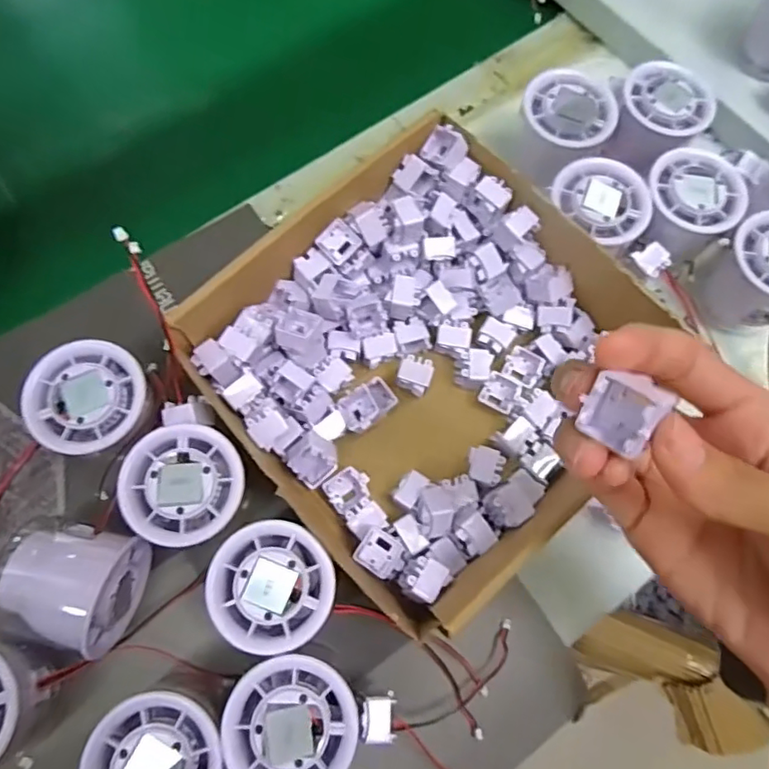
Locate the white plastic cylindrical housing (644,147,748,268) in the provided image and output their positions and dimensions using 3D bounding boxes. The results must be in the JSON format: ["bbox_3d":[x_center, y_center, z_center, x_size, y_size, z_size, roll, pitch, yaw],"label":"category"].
[{"bbox_3d":[0.185,-0.107,0.366,0.056,0.044,0.059,11,72,1],"label":"white plastic cylindrical housing"}]

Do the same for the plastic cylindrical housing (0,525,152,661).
[{"bbox_3d":[-0.153,0.098,0.290,0.051,0.049,0.054,1,72,-2],"label":"plastic cylindrical housing"}]

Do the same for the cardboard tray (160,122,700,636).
[{"bbox_3d":[0.022,-0.010,0.331,0.213,0.072,0.208,-43,78,-14],"label":"cardboard tray"}]

